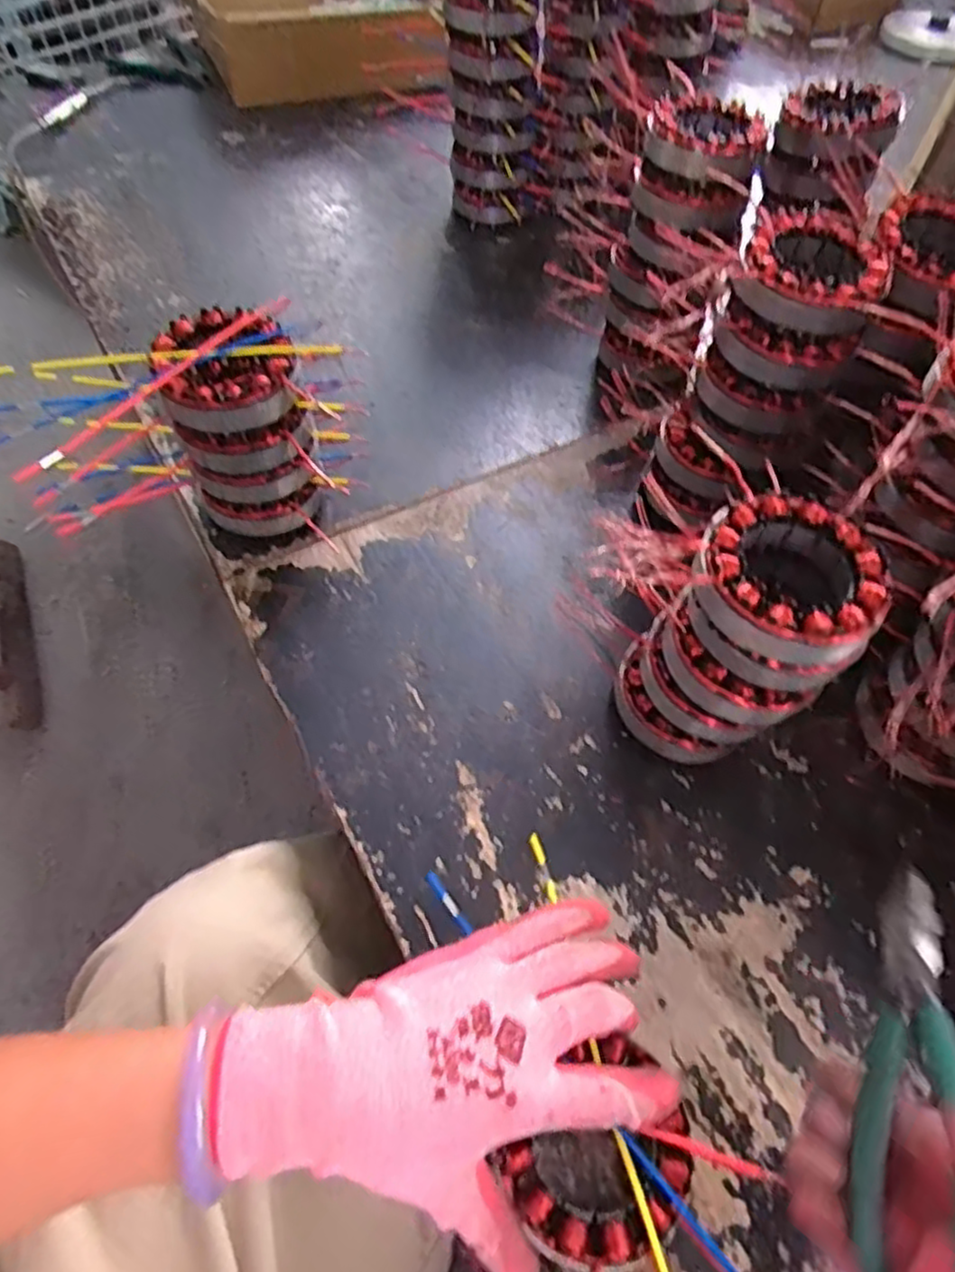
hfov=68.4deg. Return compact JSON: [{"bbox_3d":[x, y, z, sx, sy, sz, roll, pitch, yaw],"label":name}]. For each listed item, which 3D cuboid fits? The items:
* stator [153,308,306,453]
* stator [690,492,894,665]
[{"bbox_3d":[-0.155,-0.161,0.443,0.087,0.049,0.087,-10,58,-8],"label":"stator"},{"bbox_3d":[0.150,-0.026,0.345,0.086,0.034,0.086,1,57,-2],"label":"stator"}]

